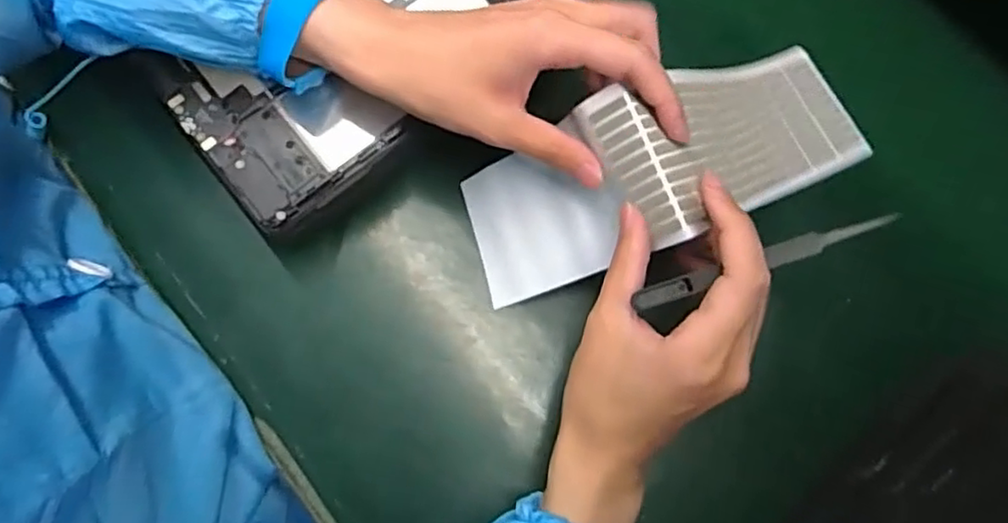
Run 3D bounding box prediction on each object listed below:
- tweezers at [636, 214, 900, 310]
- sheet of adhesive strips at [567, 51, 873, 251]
[{"bbox_3d":[0.112,0.000,0.282,0.109,0.012,0.010,-20,76,17],"label":"tweezers"},{"bbox_3d":[0.132,-0.071,0.371,0.198,0.034,0.083,-20,75,-38],"label":"sheet of adhesive strips"}]

